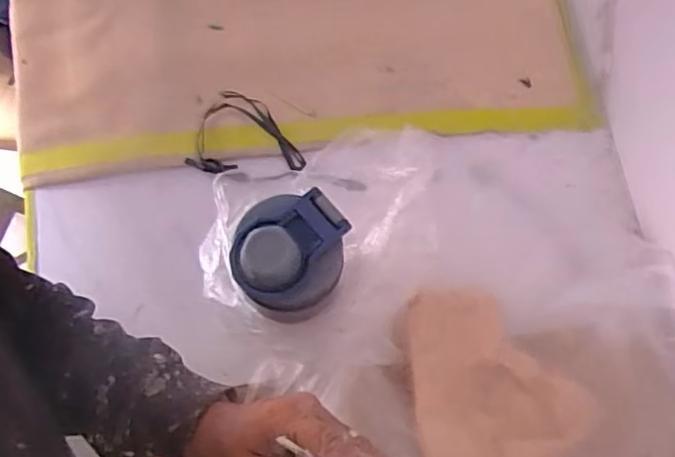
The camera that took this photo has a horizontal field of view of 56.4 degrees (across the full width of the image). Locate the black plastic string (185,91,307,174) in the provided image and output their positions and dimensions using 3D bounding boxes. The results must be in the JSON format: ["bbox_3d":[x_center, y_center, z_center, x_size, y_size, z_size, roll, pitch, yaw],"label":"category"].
[{"bbox_3d":[-0.095,-0.101,0.653,0.116,0.011,0.086,-2,75,-2],"label":"black plastic string"}]

